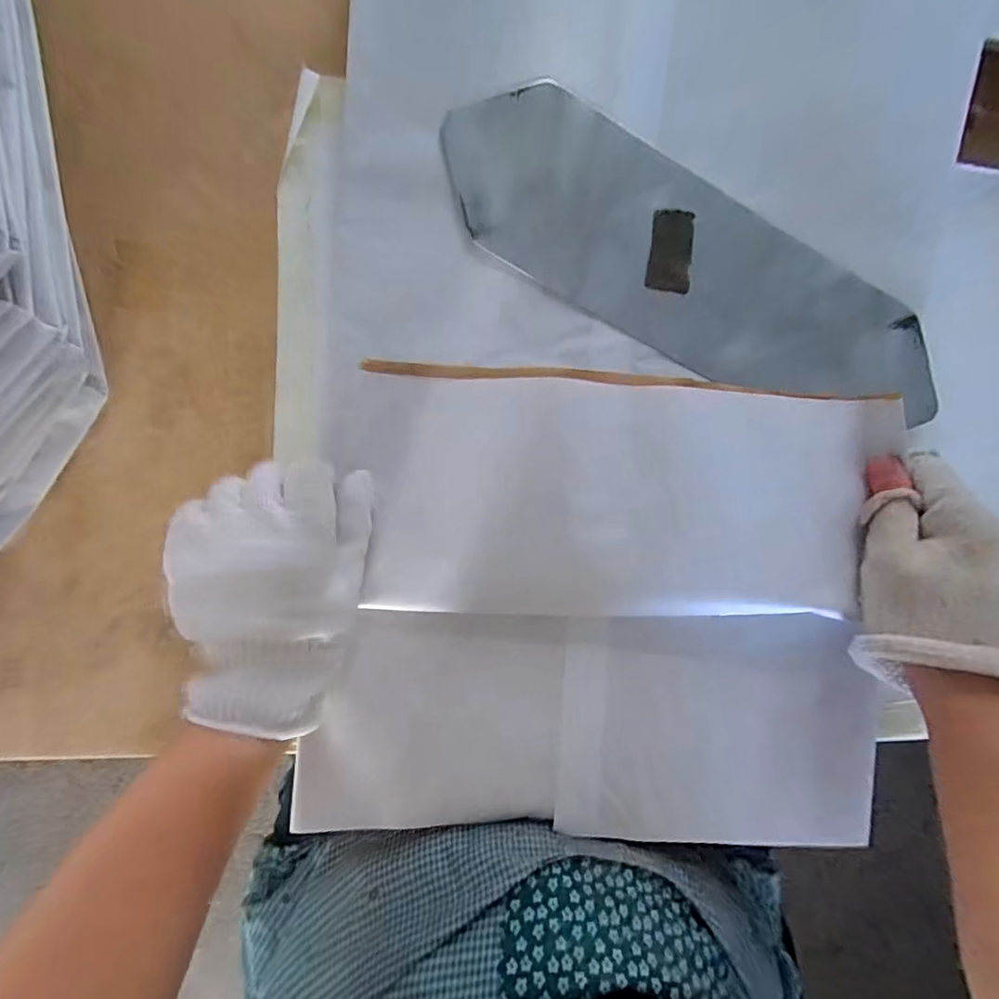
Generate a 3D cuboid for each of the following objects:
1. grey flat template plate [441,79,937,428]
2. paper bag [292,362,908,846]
[{"bbox_3d":[0.116,-0.129,0.318,0.310,0.007,0.093,28,97,-6],"label":"grey flat template plate"},{"bbox_3d":[0.067,0.067,0.320,0.314,0.020,0.266,5,93,-3],"label":"paper bag"}]

